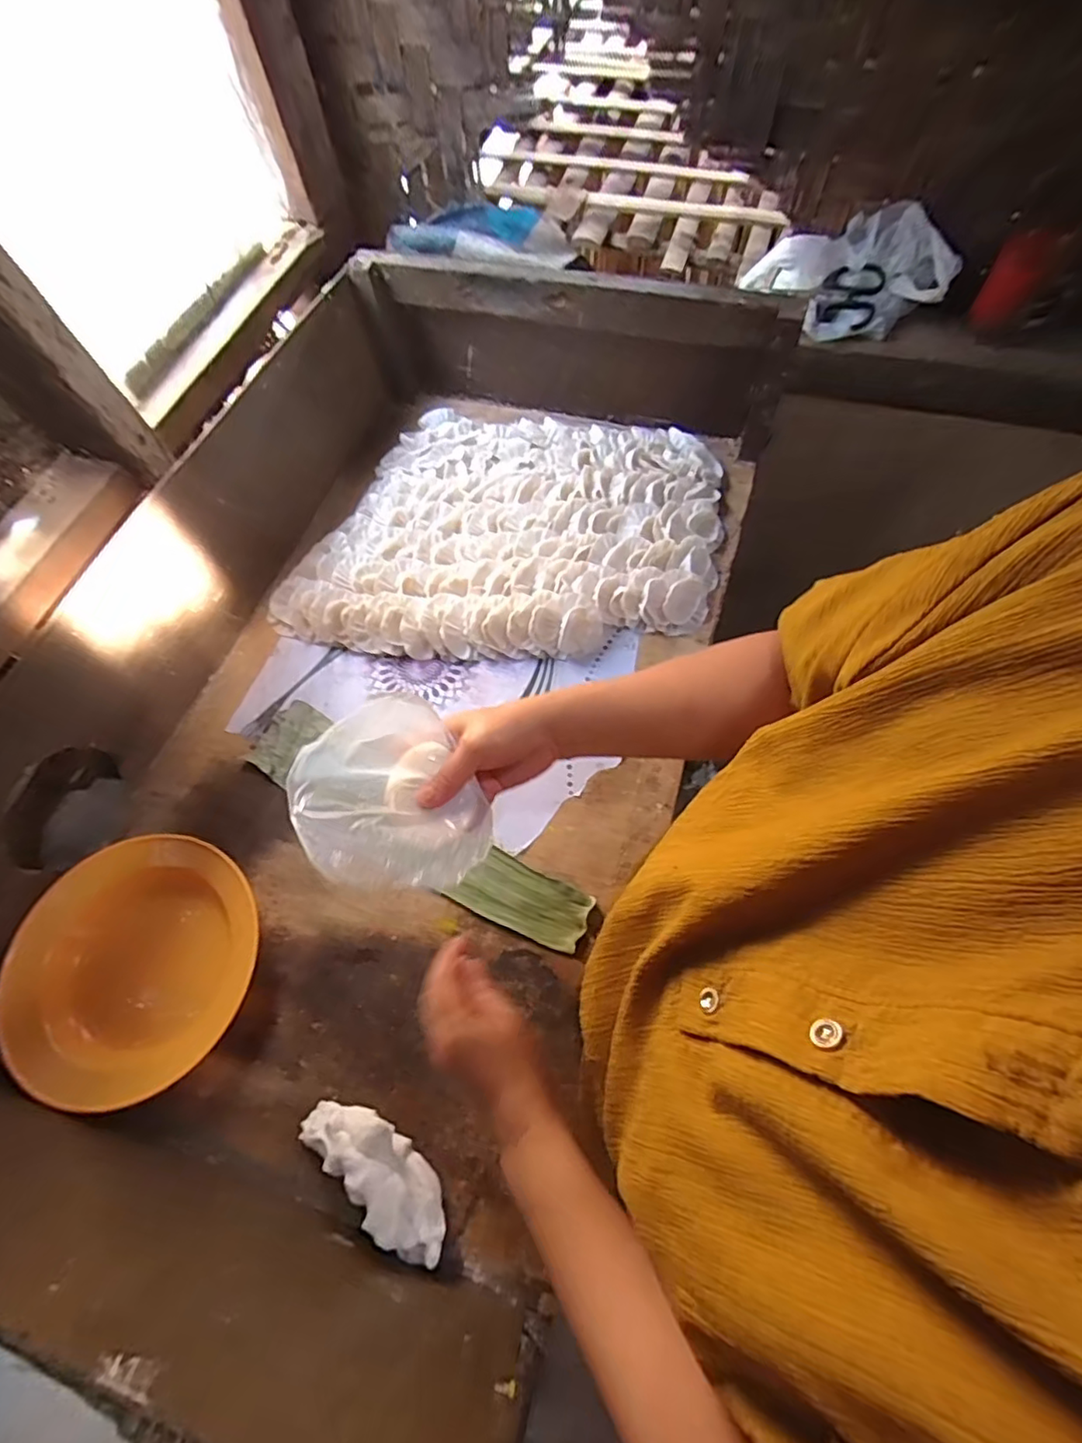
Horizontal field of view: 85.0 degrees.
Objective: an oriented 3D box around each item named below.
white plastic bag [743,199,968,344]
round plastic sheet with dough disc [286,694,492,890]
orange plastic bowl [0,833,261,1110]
[{"bbox_3d":[0.374,-0.560,0.724,0.237,0.102,0.102,25,69,14],"label":"white plastic bag"},{"bbox_3d":[-0.083,0.043,0.385,0.130,0.065,0.130,13,36,-10],"label":"round plastic sheet with dough disc"},{"bbox_3d":[-0.360,0.215,0.529,0.188,0.041,0.214,19,67,-8],"label":"orange plastic bowl"}]

